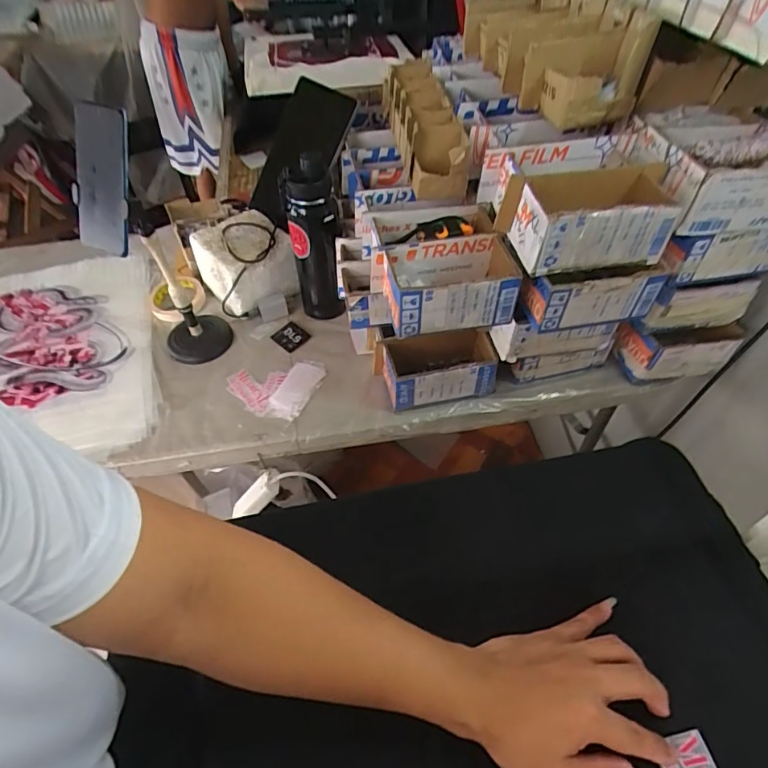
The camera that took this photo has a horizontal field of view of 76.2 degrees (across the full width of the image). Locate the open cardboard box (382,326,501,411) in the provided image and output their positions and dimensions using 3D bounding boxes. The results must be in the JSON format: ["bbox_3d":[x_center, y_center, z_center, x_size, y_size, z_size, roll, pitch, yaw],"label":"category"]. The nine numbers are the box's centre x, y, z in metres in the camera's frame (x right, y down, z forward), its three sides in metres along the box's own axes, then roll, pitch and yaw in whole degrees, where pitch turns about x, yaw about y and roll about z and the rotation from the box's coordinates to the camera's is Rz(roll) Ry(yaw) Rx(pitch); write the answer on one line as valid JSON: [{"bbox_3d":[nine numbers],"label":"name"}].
[{"bbox_3d":[0.088,-0.025,0.754,0.176,0.083,0.096,-9,50,-8],"label":"open cardboard box"}]

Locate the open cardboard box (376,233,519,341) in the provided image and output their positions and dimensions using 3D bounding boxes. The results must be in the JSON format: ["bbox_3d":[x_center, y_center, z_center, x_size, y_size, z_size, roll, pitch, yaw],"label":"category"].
[{"bbox_3d":[0.083,-0.127,0.629,0.177,0.069,0.106,-6,49,-6],"label":"open cardboard box"}]

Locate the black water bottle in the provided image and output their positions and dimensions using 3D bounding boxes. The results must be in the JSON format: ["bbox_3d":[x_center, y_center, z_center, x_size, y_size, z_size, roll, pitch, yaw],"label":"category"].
[{"bbox_3d":[-0.113,-0.230,0.805,0.078,0.270,0.088,-9,50,-8],"label":"black water bottle"}]

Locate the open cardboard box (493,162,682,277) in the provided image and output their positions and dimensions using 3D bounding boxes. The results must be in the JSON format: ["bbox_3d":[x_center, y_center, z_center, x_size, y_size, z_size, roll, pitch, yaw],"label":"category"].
[{"bbox_3d":[0.246,-0.197,0.580,0.199,0.076,0.108,-5,49,-5],"label":"open cardboard box"}]

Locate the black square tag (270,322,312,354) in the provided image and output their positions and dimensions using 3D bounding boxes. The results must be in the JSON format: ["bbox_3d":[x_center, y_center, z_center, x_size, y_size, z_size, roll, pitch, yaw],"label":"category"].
[{"bbox_3d":[-0.164,-0.083,0.862,0.059,0.007,0.051,35,61,24],"label":"black square tag"}]

